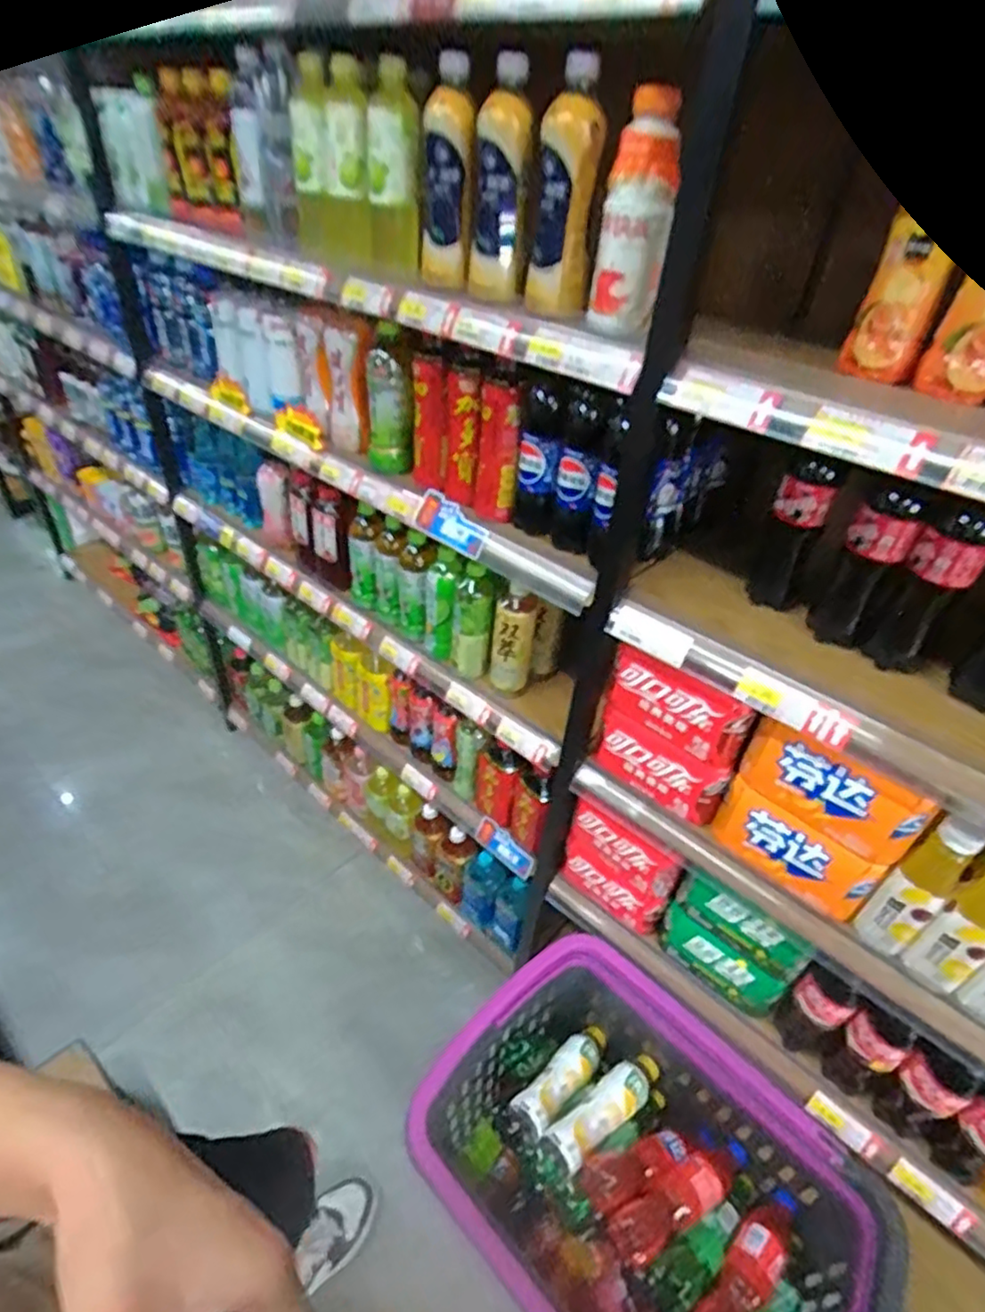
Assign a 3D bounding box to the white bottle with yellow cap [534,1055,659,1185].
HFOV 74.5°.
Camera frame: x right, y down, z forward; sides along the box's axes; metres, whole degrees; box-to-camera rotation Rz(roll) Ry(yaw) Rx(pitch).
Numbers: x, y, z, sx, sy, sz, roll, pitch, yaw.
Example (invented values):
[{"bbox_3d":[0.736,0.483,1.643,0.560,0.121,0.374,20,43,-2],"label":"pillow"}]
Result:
[{"bbox_3d":[0.175,0.722,1.028,0.233,0.071,0.063,-23,48,-30],"label":"white bottle with yellow cap"}]

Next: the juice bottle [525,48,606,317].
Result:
[{"bbox_3d":[0.074,-0.470,0.666,0.059,0.202,0.060,1,40,-6],"label":"juice bottle"}]

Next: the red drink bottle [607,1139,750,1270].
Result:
[{"bbox_3d":[0.278,0.793,0.950,0.234,0.074,0.071,-6,40,-33],"label":"red drink bottle"}]

